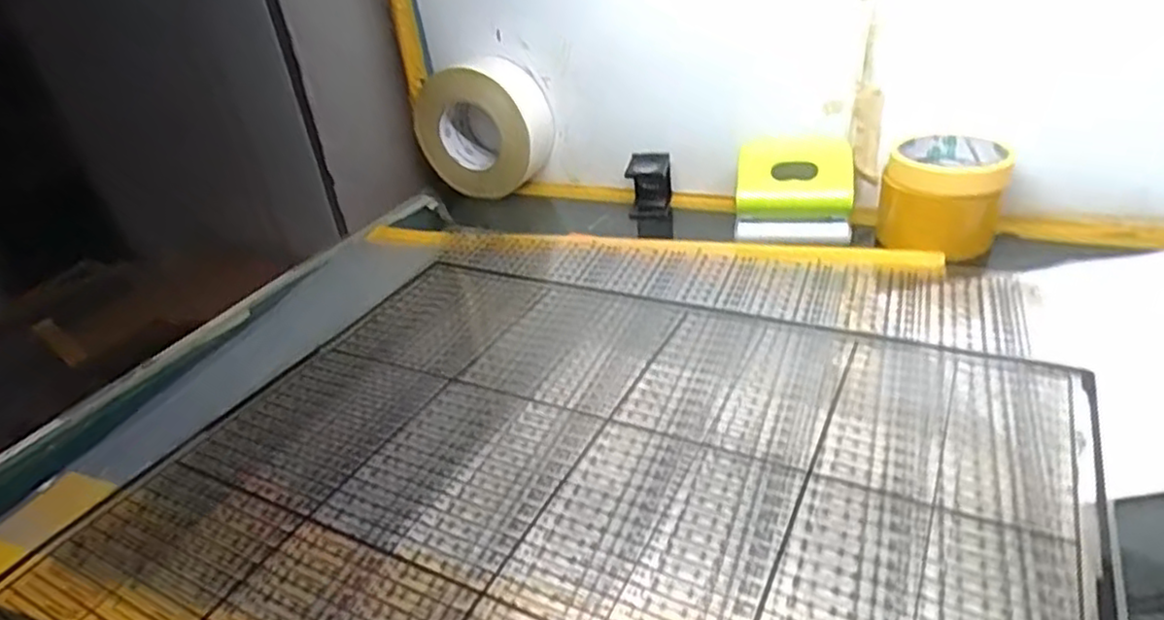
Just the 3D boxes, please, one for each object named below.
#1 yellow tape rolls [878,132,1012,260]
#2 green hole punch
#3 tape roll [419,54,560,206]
[{"bbox_3d":[0.305,-0.099,0.590,0.088,0.071,0.082,19,39,37],"label":"yellow tape rolls"},{"bbox_3d":[0.187,-0.106,0.625,0.097,0.092,0.027,2,-2,12],"label":"green hole punch"},{"bbox_3d":[-0.107,-0.197,0.778,0.143,0.137,0.060,8,34,25],"label":"tape roll"}]

